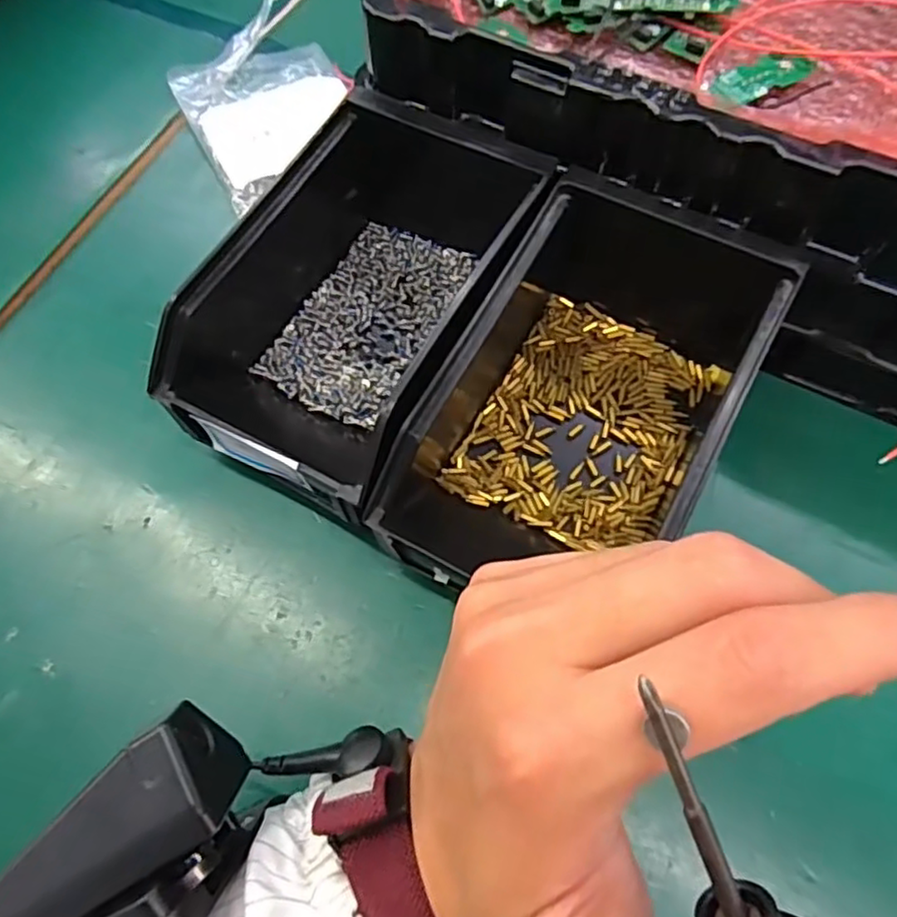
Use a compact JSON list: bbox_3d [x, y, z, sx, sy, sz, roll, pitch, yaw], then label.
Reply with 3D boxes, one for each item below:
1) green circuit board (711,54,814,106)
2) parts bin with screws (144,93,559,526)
[{"bbox_3d":[0.140,-0.172,0.296,0.050,0.004,0.017,-25,67,-10],"label":"green circuit board"},{"bbox_3d":[-0.037,-0.071,0.301,0.115,0.079,0.180,25,68,12],"label":"parts bin with screws"}]

